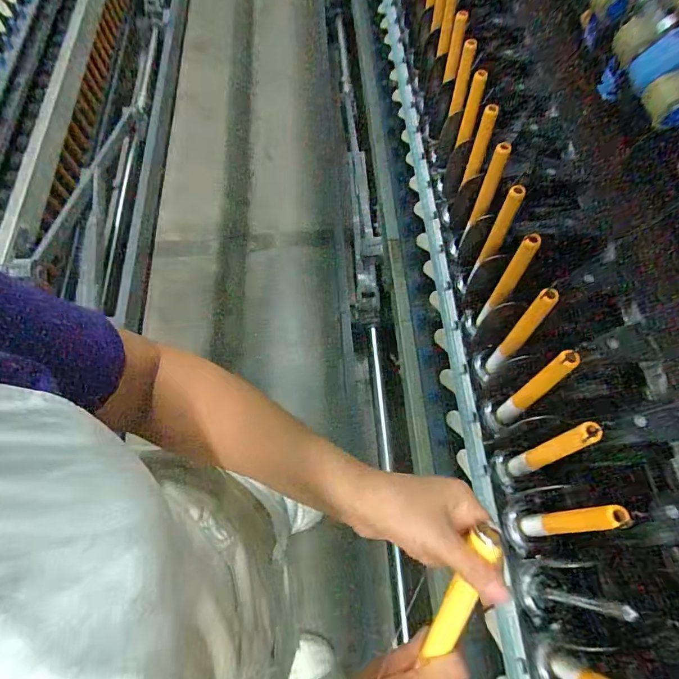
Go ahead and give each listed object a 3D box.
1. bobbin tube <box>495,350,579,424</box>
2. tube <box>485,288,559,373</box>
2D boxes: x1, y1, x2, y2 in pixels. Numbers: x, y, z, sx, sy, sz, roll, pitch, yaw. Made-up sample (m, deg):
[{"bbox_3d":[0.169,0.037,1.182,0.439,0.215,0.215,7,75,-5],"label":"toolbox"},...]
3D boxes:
[{"bbox_3d":[0.218,0.059,0.496,0.027,0.184,0.020,-37,69,-14],"label":"bobbin tube"},{"bbox_3d":[0.208,-0.003,0.518,0.022,0.187,0.019,-41,71,-16],"label":"tube"}]

